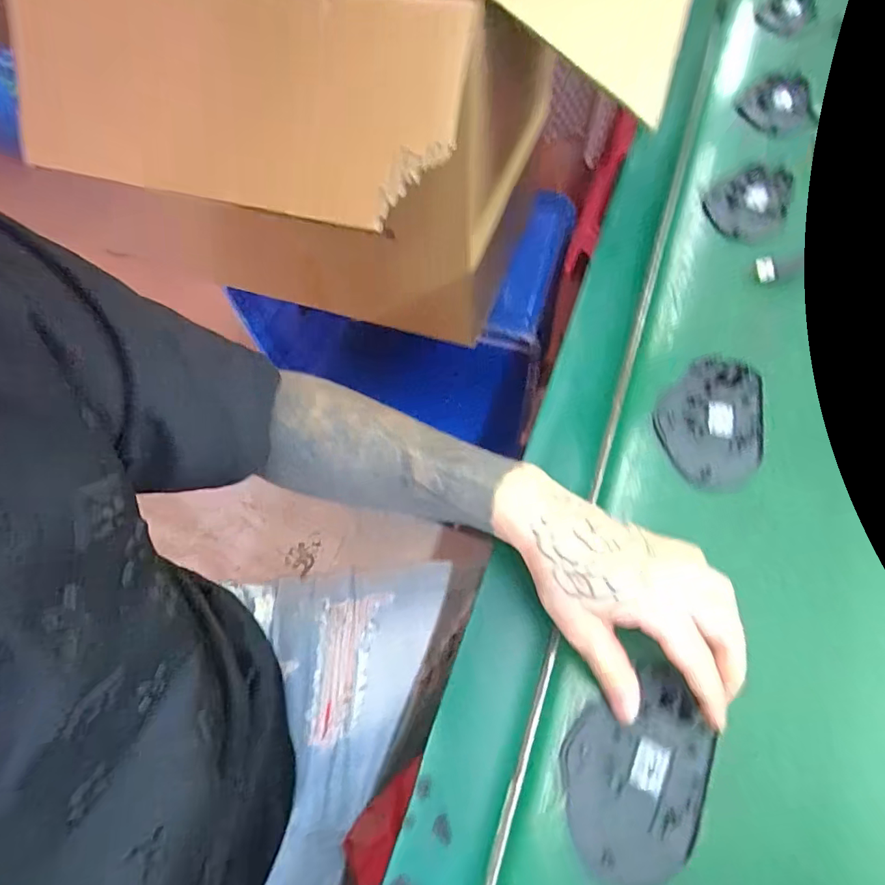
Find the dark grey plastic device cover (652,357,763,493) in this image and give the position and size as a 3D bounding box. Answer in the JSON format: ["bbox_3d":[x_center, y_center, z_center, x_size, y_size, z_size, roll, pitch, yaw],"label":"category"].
[{"bbox_3d":[0.203,-0.018,0.372,0.074,0.006,0.110,13,64,11],"label":"dark grey plastic device cover"}]

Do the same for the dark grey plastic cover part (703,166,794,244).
[{"bbox_3d":[0.306,-0.239,0.484,0.069,0.006,0.112,35,69,17],"label":"dark grey plastic cover part"}]

